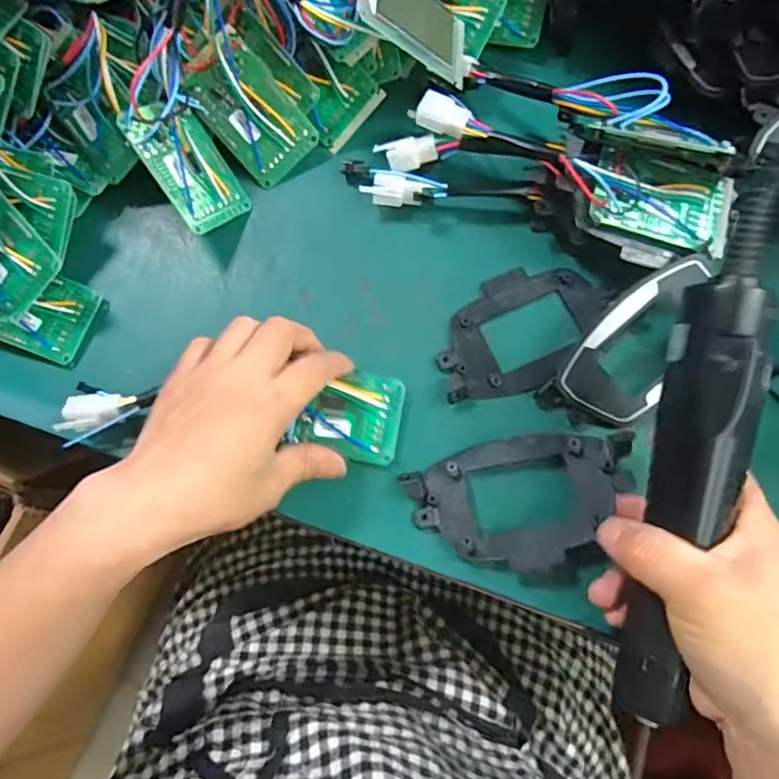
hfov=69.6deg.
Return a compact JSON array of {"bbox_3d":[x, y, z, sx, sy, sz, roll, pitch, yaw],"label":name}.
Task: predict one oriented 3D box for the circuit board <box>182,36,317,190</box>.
[{"bbox_3d":[-0.085,-0.169,0.347,0.050,0.009,0.073,-43,113,4],"label":"circuit board"}]

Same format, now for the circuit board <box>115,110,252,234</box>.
[{"bbox_3d":[-0.119,-0.132,0.334,0.049,0.006,0.071,-45,112,-37],"label":"circuit board"}]

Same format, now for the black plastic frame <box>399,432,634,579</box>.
[{"bbox_3d":[0.071,0.061,0.301,0.114,0.016,0.071,-2,76,1],"label":"black plastic frame"}]

